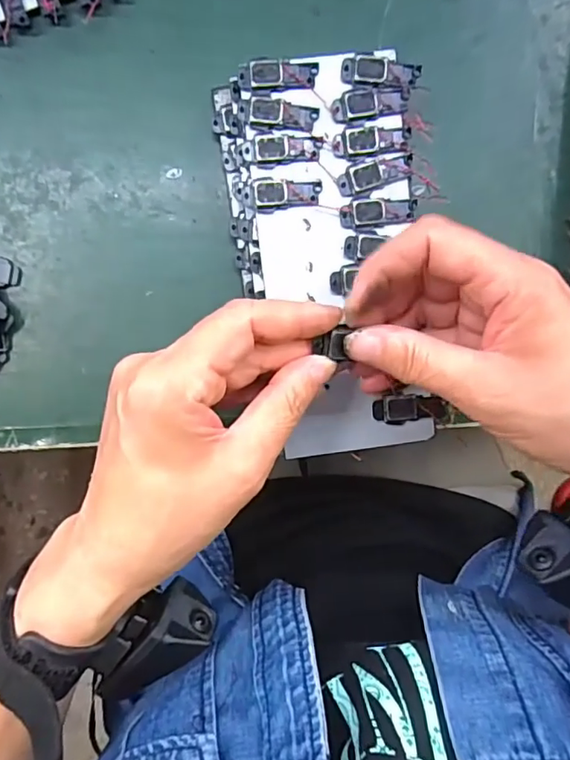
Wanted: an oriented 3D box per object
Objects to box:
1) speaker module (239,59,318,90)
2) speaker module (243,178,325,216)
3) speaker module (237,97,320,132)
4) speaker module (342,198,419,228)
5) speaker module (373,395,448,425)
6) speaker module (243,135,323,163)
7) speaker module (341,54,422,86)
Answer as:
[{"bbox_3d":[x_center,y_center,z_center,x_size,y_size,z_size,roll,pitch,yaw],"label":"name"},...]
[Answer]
[{"bbox_3d":[-0.003,-0.153,0.273,0.039,0.004,0.014,-3,93,-4],"label":"speaker module"},{"bbox_3d":[-0.001,-0.094,0.278,0.039,0.004,0.017,-1,93,-4],"label":"speaker module"},{"bbox_3d":[-0.003,-0.134,0.276,0.040,0.004,0.015,2,93,-4],"label":"speaker module"},{"bbox_3d":[0.048,-0.087,0.281,0.039,0.004,0.014,-8,93,-4],"label":"speaker module"},{"bbox_3d":[0.066,0.015,0.287,0.039,0.004,0.015,-4,93,-4],"label":"speaker module"},{"bbox_3d":[-0.001,-0.117,0.275,0.040,0.004,0.013,-4,93,-4],"label":"speaker module"},{"bbox_3d":[0.049,-0.157,0.276,0.040,0.004,0.013,1,93,-4],"label":"speaker module"}]

